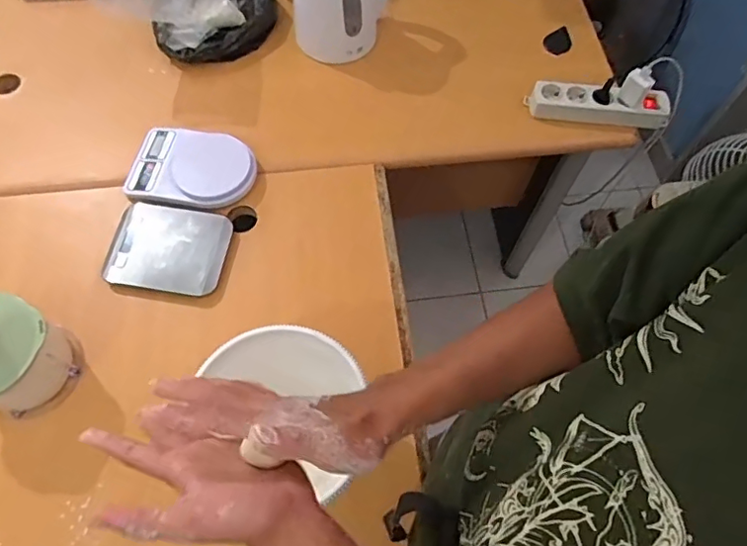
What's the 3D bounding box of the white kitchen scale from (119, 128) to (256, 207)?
[{"bbox_3d":[-0.294,-0.169,0.893,0.199,0.027,0.141,10,63,3],"label":"white kitchen scale"}]

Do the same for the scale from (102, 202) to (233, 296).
[{"bbox_3d":[-0.313,-0.040,0.836,0.177,0.019,0.136,9,63,3],"label":"scale"}]

